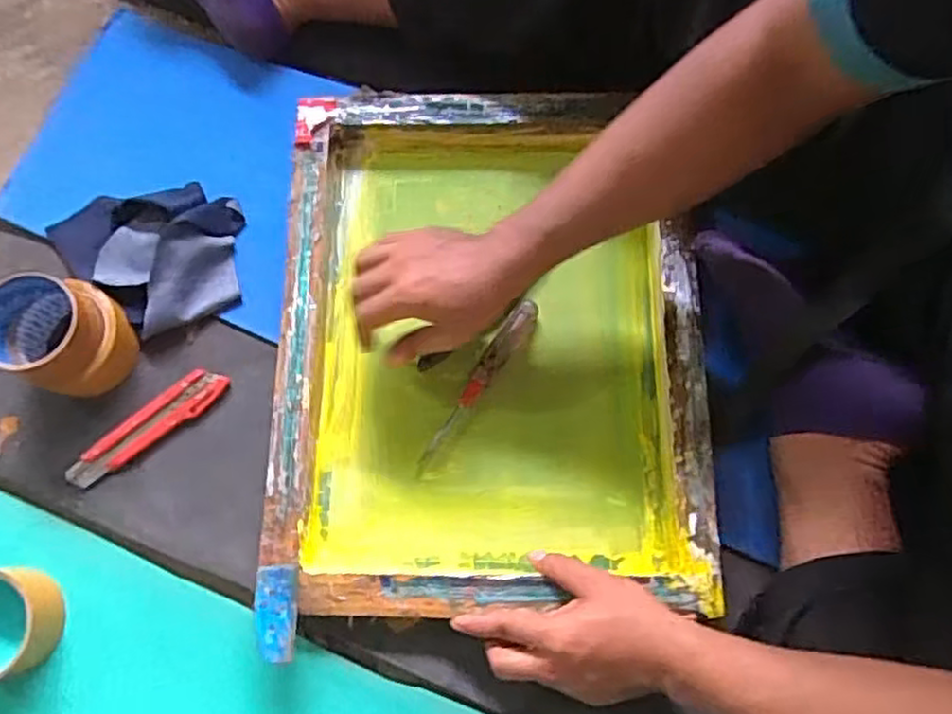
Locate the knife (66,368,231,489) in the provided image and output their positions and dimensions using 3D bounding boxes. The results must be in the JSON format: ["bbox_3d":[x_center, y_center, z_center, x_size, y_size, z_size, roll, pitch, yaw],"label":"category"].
[{"bbox_3d":[-0.285,0.061,0.617,0.150,0.011,0.034,-39,79,-10],"label":"knife"}]

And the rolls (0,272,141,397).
[{"bbox_3d":[-0.349,-0.017,0.606,0.095,0.087,0.092,26,76,6],"label":"rolls"}]

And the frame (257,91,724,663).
[{"bbox_3d":[0.009,-0.018,0.615,0.352,0.047,0.447,0,75,-1],"label":"frame"}]

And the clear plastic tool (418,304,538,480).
[{"bbox_3d":[0.001,0.024,0.620,0.025,0.016,0.175,35,77,8],"label":"clear plastic tool"}]

